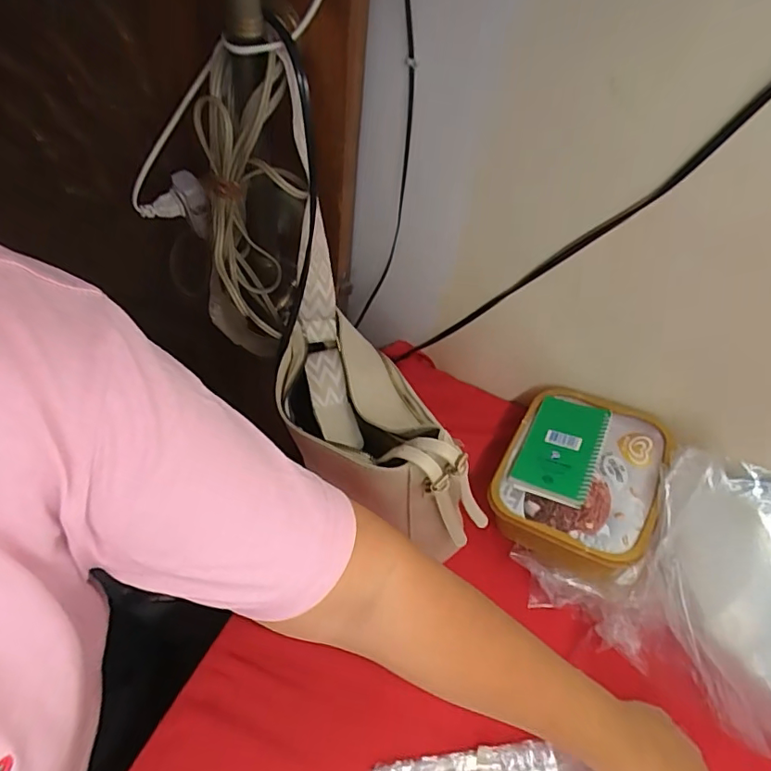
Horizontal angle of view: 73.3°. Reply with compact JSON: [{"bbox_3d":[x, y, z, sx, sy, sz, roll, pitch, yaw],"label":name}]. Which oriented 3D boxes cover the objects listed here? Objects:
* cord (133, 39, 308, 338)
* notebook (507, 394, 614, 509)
[{"bbox_3d":[-0.143,-0.167,0.479,0.160,0.262,0.054,15,54,3],"label":"cord"},{"bbox_3d":[0.205,0.070,0.603,0.083,0.009,0.144,15,50,25],"label":"notebook"}]

